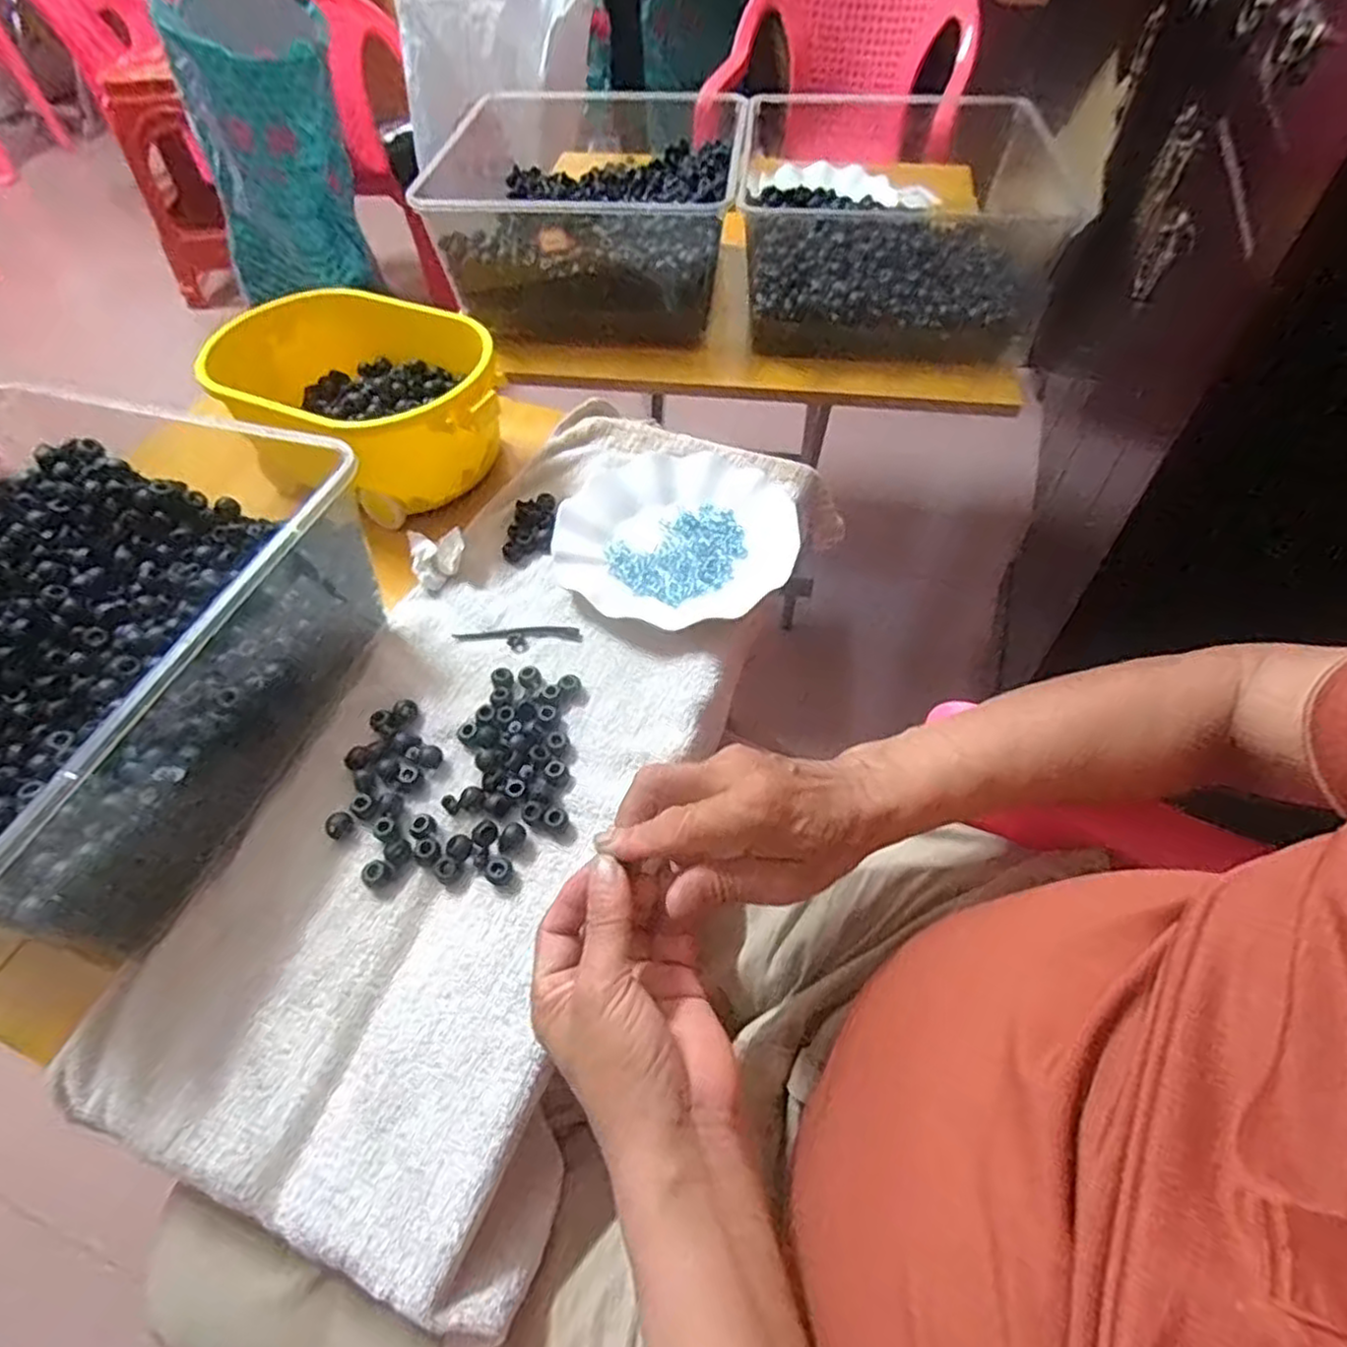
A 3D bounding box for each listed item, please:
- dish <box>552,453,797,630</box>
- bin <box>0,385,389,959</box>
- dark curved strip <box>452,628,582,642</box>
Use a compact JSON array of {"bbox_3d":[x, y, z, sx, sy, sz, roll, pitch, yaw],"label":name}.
[{"bbox_3d":[0.005,-0.108,0.561,0.179,0.025,0.174,-1,53,2],"label":"dish"},{"bbox_3d":[-0.356,-0.006,0.436,0.284,0.141,0.269,17,56,15],"label":"bin"},{"bbox_3d":[-0.113,-0.028,0.526,0.091,0.006,0.010,-1,53,2],"label":"dark curved strip"}]

